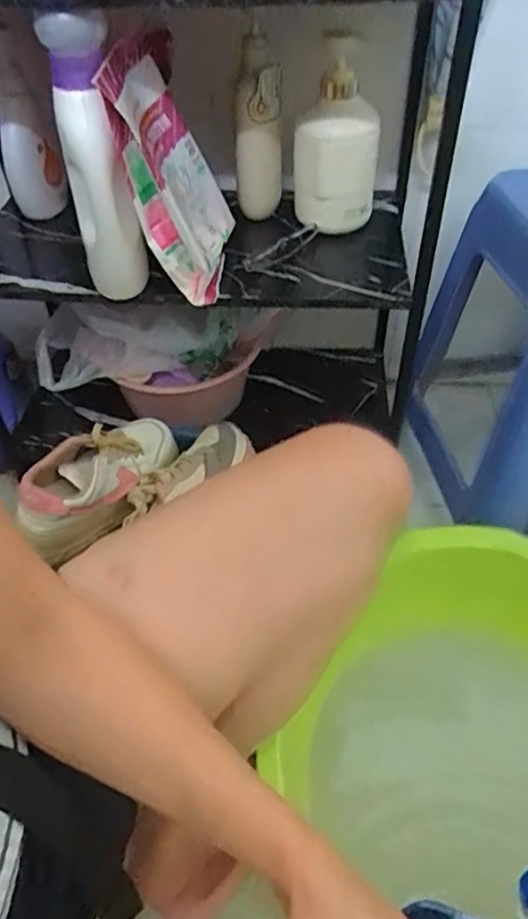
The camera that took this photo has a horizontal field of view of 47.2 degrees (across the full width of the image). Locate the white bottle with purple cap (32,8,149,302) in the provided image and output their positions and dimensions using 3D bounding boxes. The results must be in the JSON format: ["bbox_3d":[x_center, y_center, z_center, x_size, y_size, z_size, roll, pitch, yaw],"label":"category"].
[{"bbox_3d":[-0.160,-0.277,0.597,0.064,0.257,0.044,-13,48,-11],"label":"white bottle with purple cap"}]

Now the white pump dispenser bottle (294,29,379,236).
[{"bbox_3d":[0.091,-0.387,0.738,0.106,0.202,0.075,2,47,2],"label":"white pump dispenser bottle"}]

